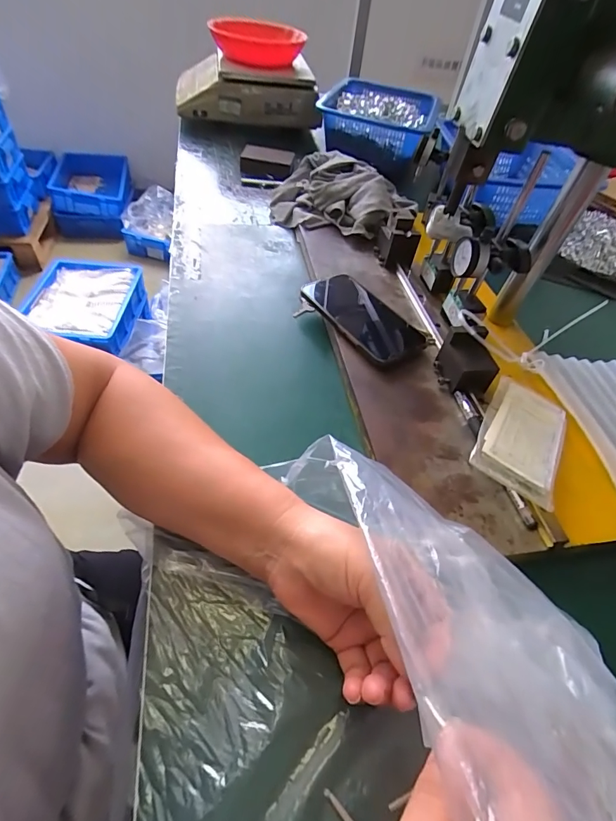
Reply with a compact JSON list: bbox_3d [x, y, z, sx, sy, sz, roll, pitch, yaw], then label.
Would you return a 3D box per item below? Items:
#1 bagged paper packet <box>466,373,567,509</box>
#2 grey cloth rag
[{"bbox_3d":[0.203,0.023,0.393,0.073,0.024,0.145,26,52,17],"label":"bagged paper packet"},{"bbox_3d":[0.053,-0.355,0.688,0.249,0.069,0.192,23,51,12],"label":"grey cloth rag"}]

